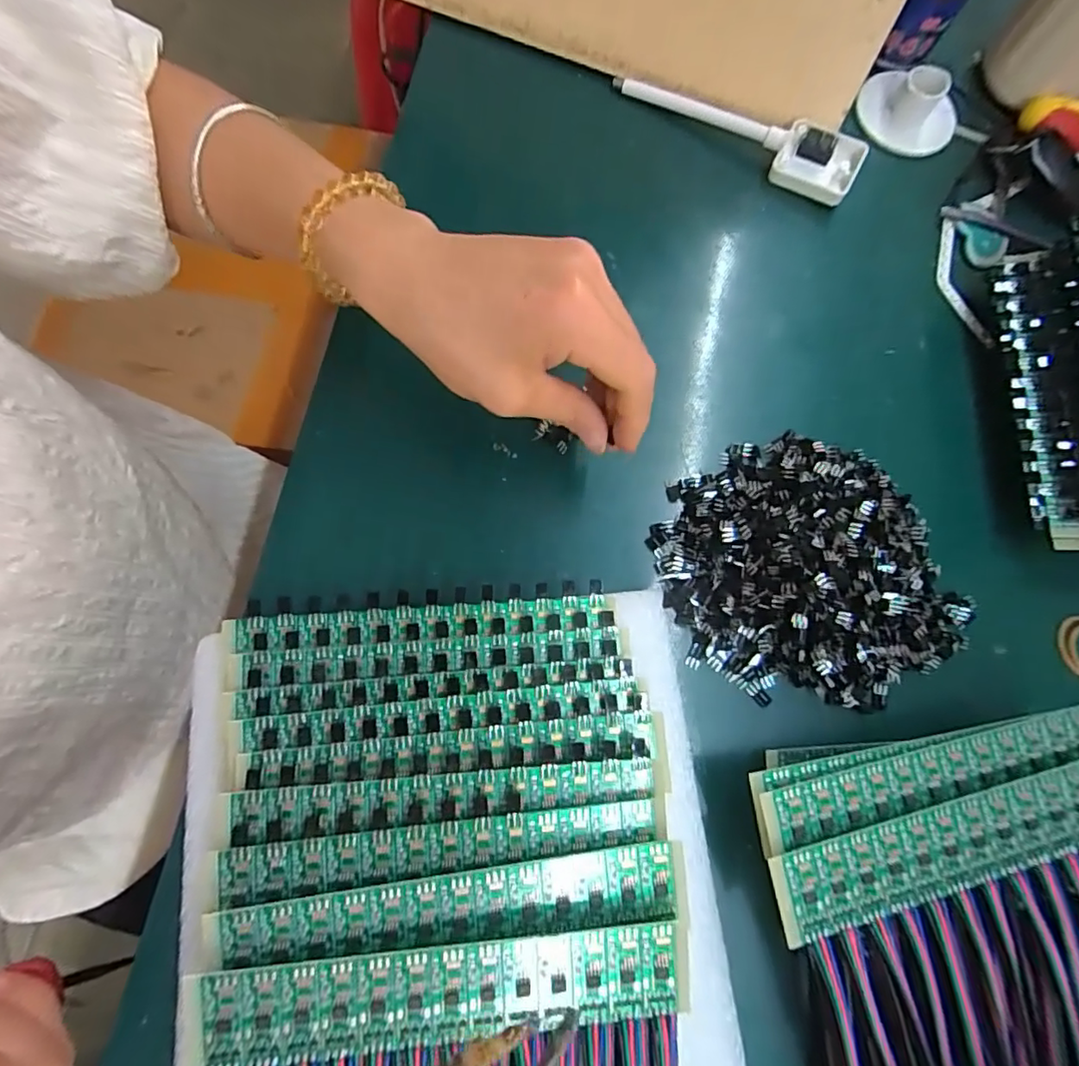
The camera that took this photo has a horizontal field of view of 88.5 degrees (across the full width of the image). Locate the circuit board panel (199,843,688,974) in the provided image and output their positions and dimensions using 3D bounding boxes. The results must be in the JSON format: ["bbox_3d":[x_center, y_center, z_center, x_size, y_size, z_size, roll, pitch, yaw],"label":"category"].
[{"bbox_3d":[-0.029,0.130,0.192,0.164,0.006,0.025,-2,86,-7],"label":"circuit board panel"}]

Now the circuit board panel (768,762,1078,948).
[{"bbox_3d":[0.170,0.121,0.217,0.165,0.004,0.033,-12,86,-7],"label":"circuit board panel"}]

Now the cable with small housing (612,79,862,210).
[{"bbox_3d":[0.122,-0.251,0.343,0.155,0.009,0.038,28,91,6],"label":"cable with small housing"}]

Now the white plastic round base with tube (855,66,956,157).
[{"bbox_3d":[0.237,-0.273,0.356,0.062,0.031,0.049,35,74,5],"label":"white plastic round base with tube"}]

